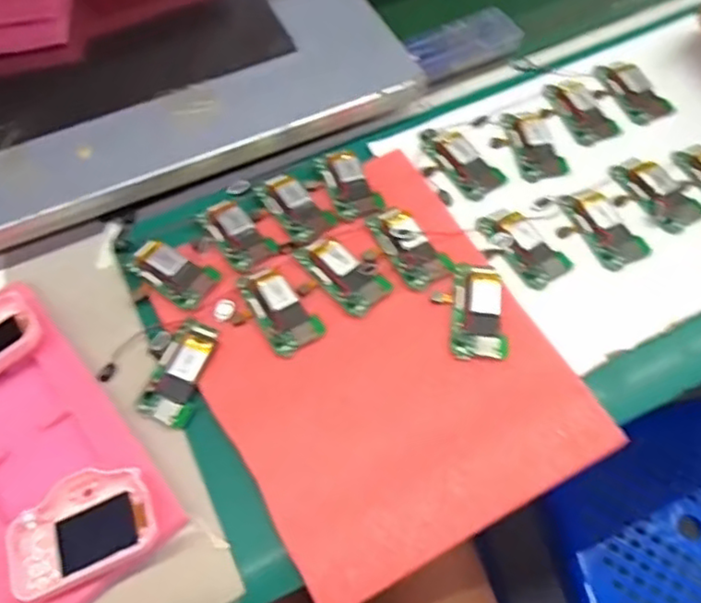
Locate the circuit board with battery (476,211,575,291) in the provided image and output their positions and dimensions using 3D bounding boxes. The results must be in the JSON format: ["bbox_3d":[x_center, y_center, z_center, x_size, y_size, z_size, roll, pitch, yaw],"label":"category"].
[{"bbox_3d":[0.128,-0.043,0.486,0.036,0.005,0.070,-33,62,-15],"label":"circuit board with battery"}]

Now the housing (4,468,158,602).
[{"bbox_3d":[-0.160,0.137,0.392,0.085,0.020,0.059,-28,61,-12],"label":"housing"}]

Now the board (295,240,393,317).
[{"bbox_3d":[-0.005,-0.021,0.470,0.038,0.005,0.068,-38,63,-17],"label":"board"}]

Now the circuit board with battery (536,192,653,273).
[{"bbox_3d":[0.183,-0.058,0.493,0.047,0.005,0.079,-27,60,-11],"label":"circuit board with battery"}]

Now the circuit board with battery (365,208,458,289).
[{"bbox_3d":[0.041,-0.042,0.480,0.034,0.011,0.072,-30,61,-13],"label":"circuit board with battery"}]

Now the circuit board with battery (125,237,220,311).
[{"bbox_3d":[-0.133,-0.023,0.481,0.070,0.004,0.036,27,65,19],"label":"circuit board with battery"}]

